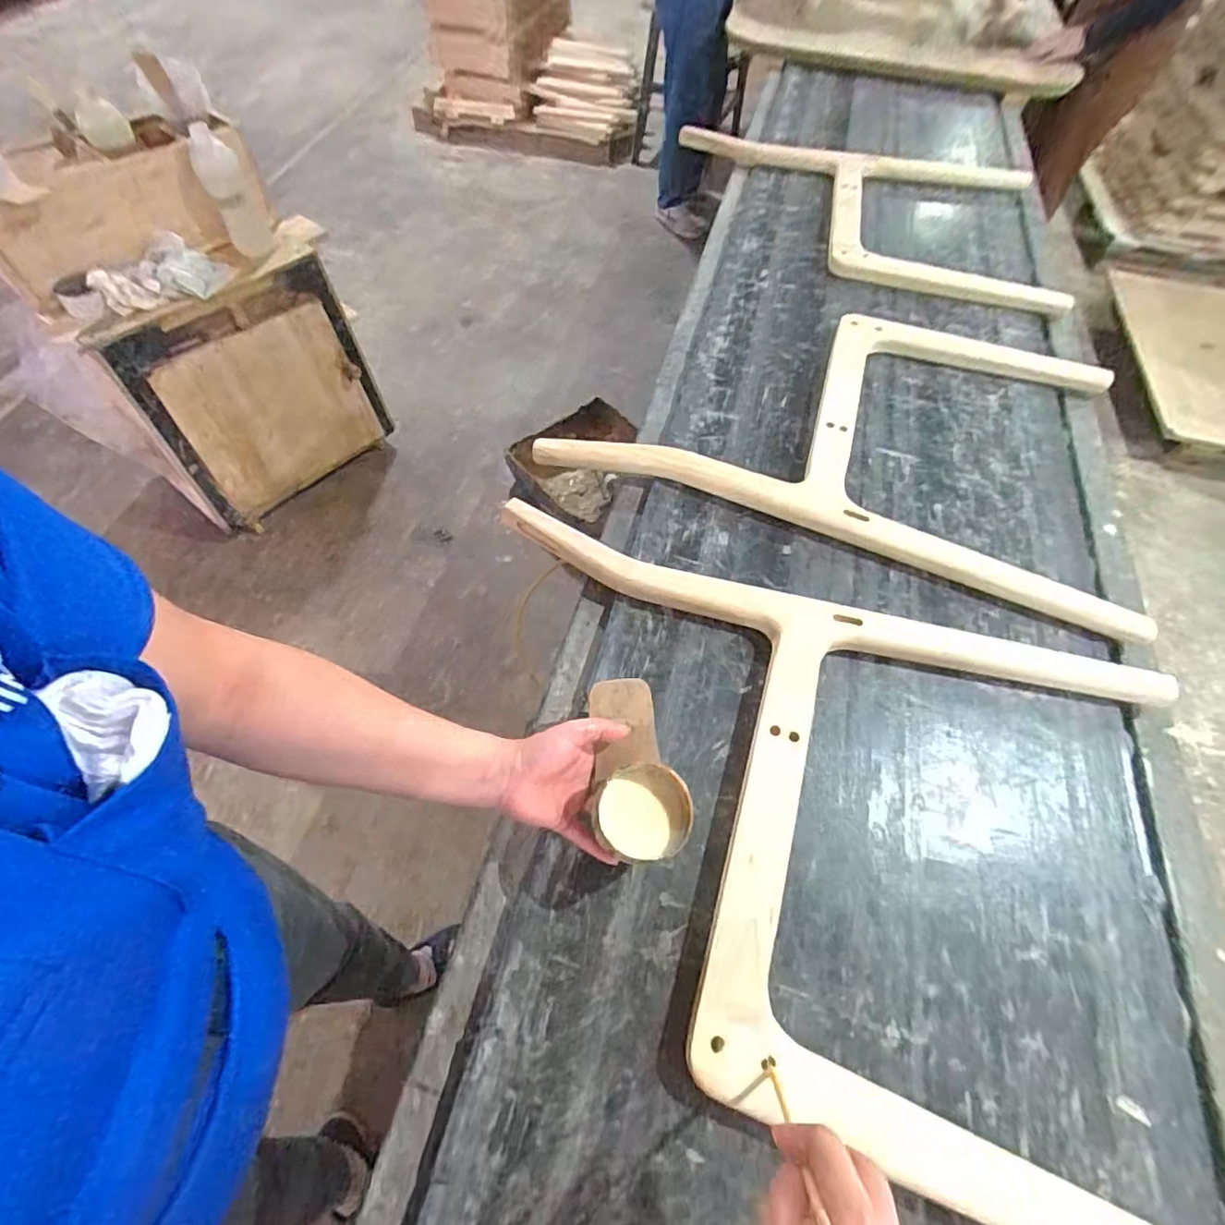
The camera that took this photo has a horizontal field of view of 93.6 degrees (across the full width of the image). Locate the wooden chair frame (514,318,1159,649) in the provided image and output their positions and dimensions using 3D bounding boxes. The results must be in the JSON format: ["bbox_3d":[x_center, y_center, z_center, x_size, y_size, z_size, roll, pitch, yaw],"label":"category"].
[{"bbox_3d":[0.350,-0.305,0.866,0.763,0.036,0.549,19,60,8],"label":"wooden chair frame"}]

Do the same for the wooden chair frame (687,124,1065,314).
[{"bbox_3d":[0.506,-0.862,1.203,0.780,0.035,0.613,12,59,4],"label":"wooden chair frame"}]

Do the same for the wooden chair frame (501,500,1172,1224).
[{"bbox_3d":[0.170,0.185,0.561,0.725,0.036,0.510,16,60,7],"label":"wooden chair frame"}]

